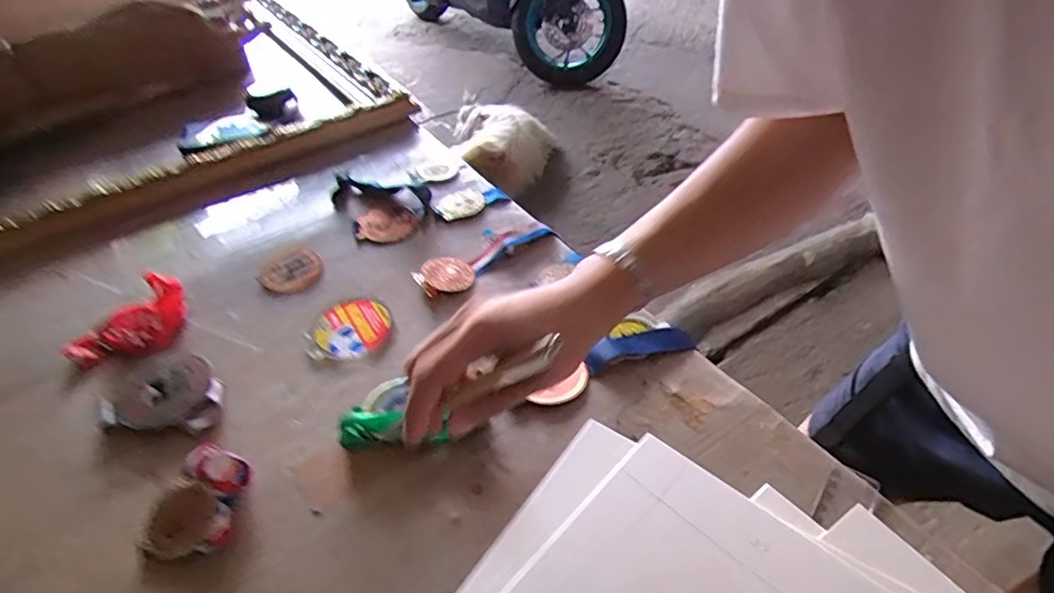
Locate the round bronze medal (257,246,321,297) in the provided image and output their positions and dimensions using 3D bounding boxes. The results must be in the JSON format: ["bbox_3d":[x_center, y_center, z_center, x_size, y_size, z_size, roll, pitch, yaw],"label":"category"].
[{"bbox_3d":[-0.244,-0.026,0.599,0.062,0.007,0.068,-3,43,3],"label":"round bronze medal"}]

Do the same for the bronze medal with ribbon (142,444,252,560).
[{"bbox_3d":[-0.229,0.141,0.400,0.057,0.024,0.069,-5,43,1],"label":"bronze medal with ribbon"}]

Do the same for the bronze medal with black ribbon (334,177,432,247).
[{"bbox_3d":[-0.168,-0.110,0.675,0.096,0.018,0.137,-26,46,-20],"label":"bronze medal with black ribbon"}]

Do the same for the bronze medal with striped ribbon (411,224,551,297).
[{"bbox_3d":[-0.048,-0.044,0.598,0.143,0.014,0.048,-33,49,-26],"label":"bronze medal with striped ribbon"}]

